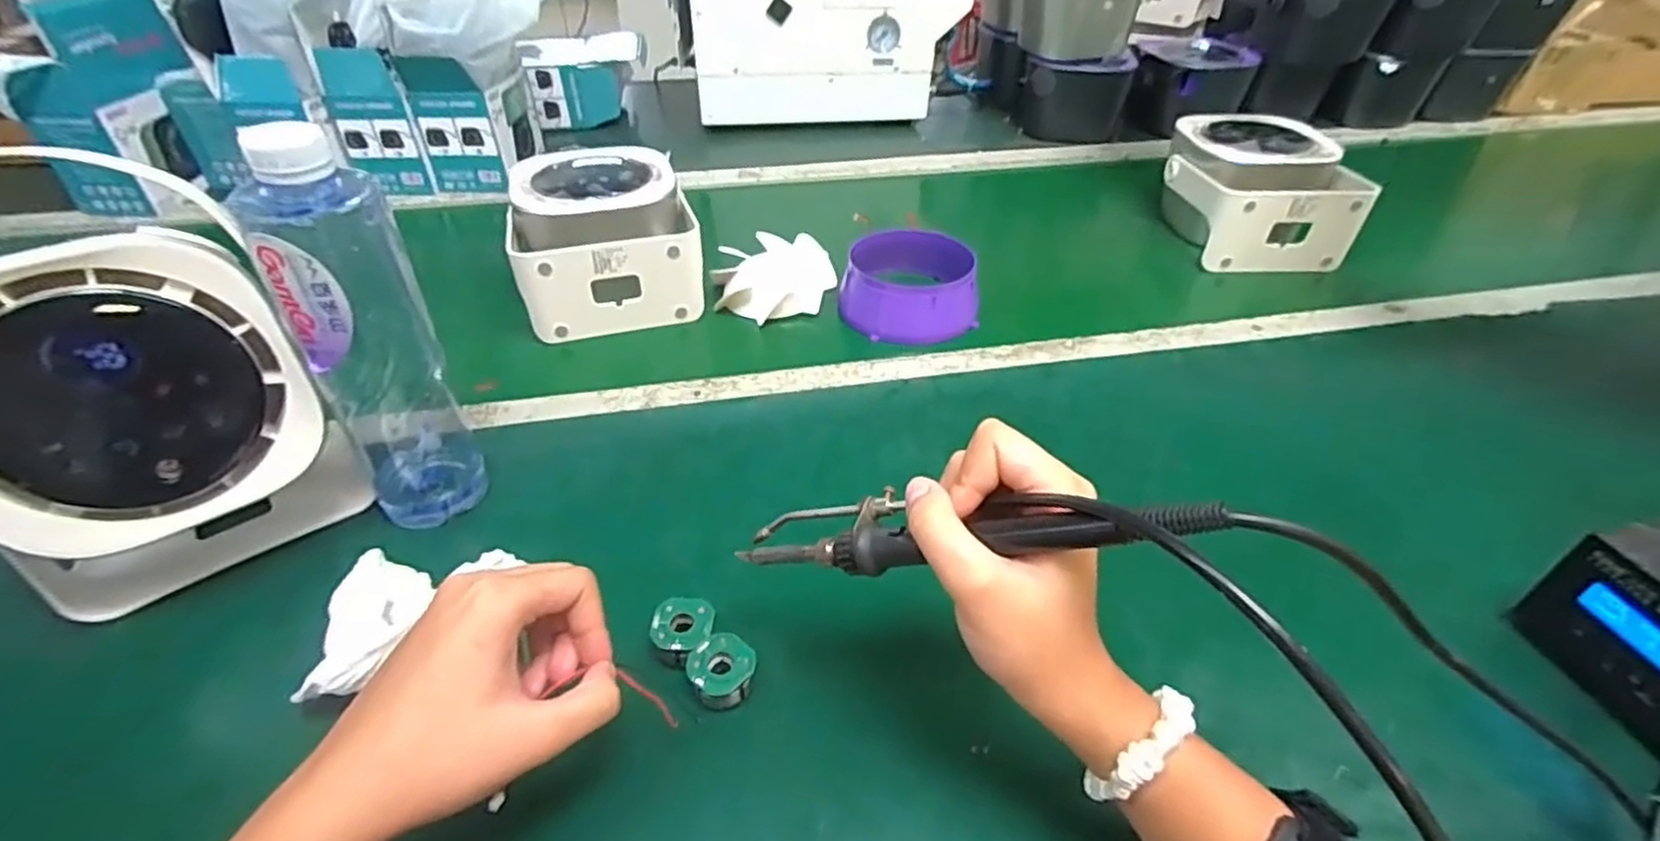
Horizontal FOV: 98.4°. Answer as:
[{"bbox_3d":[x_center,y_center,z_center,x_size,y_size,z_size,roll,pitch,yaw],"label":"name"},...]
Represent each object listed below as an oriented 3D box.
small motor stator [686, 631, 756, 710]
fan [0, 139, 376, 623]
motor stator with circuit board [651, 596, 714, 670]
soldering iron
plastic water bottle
[{"bbox_3d":[-0.054,0.123,0.354,0.031,0.017,0.030,1,39,-1],"label":"small motor stator"},{"bbox_3d":[-0.351,-0.007,0.361,0.094,0.210,0.151,30,48,30],"label":"fan"},{"bbox_3d":[-0.076,0.108,0.370,0.030,0.013,0.035,-4,39,-7],"label":"motor stator with circuit board"},{"bbox_3d":[0.039,0.044,0.281,0.208,0.021,0.028,-11,27,39],"label":"soldering iron"},{"bbox_3d":[-0.249,-0.042,0.391,0.064,0.219,0.074,-21,44,-26],"label":"plastic water bottle"}]

